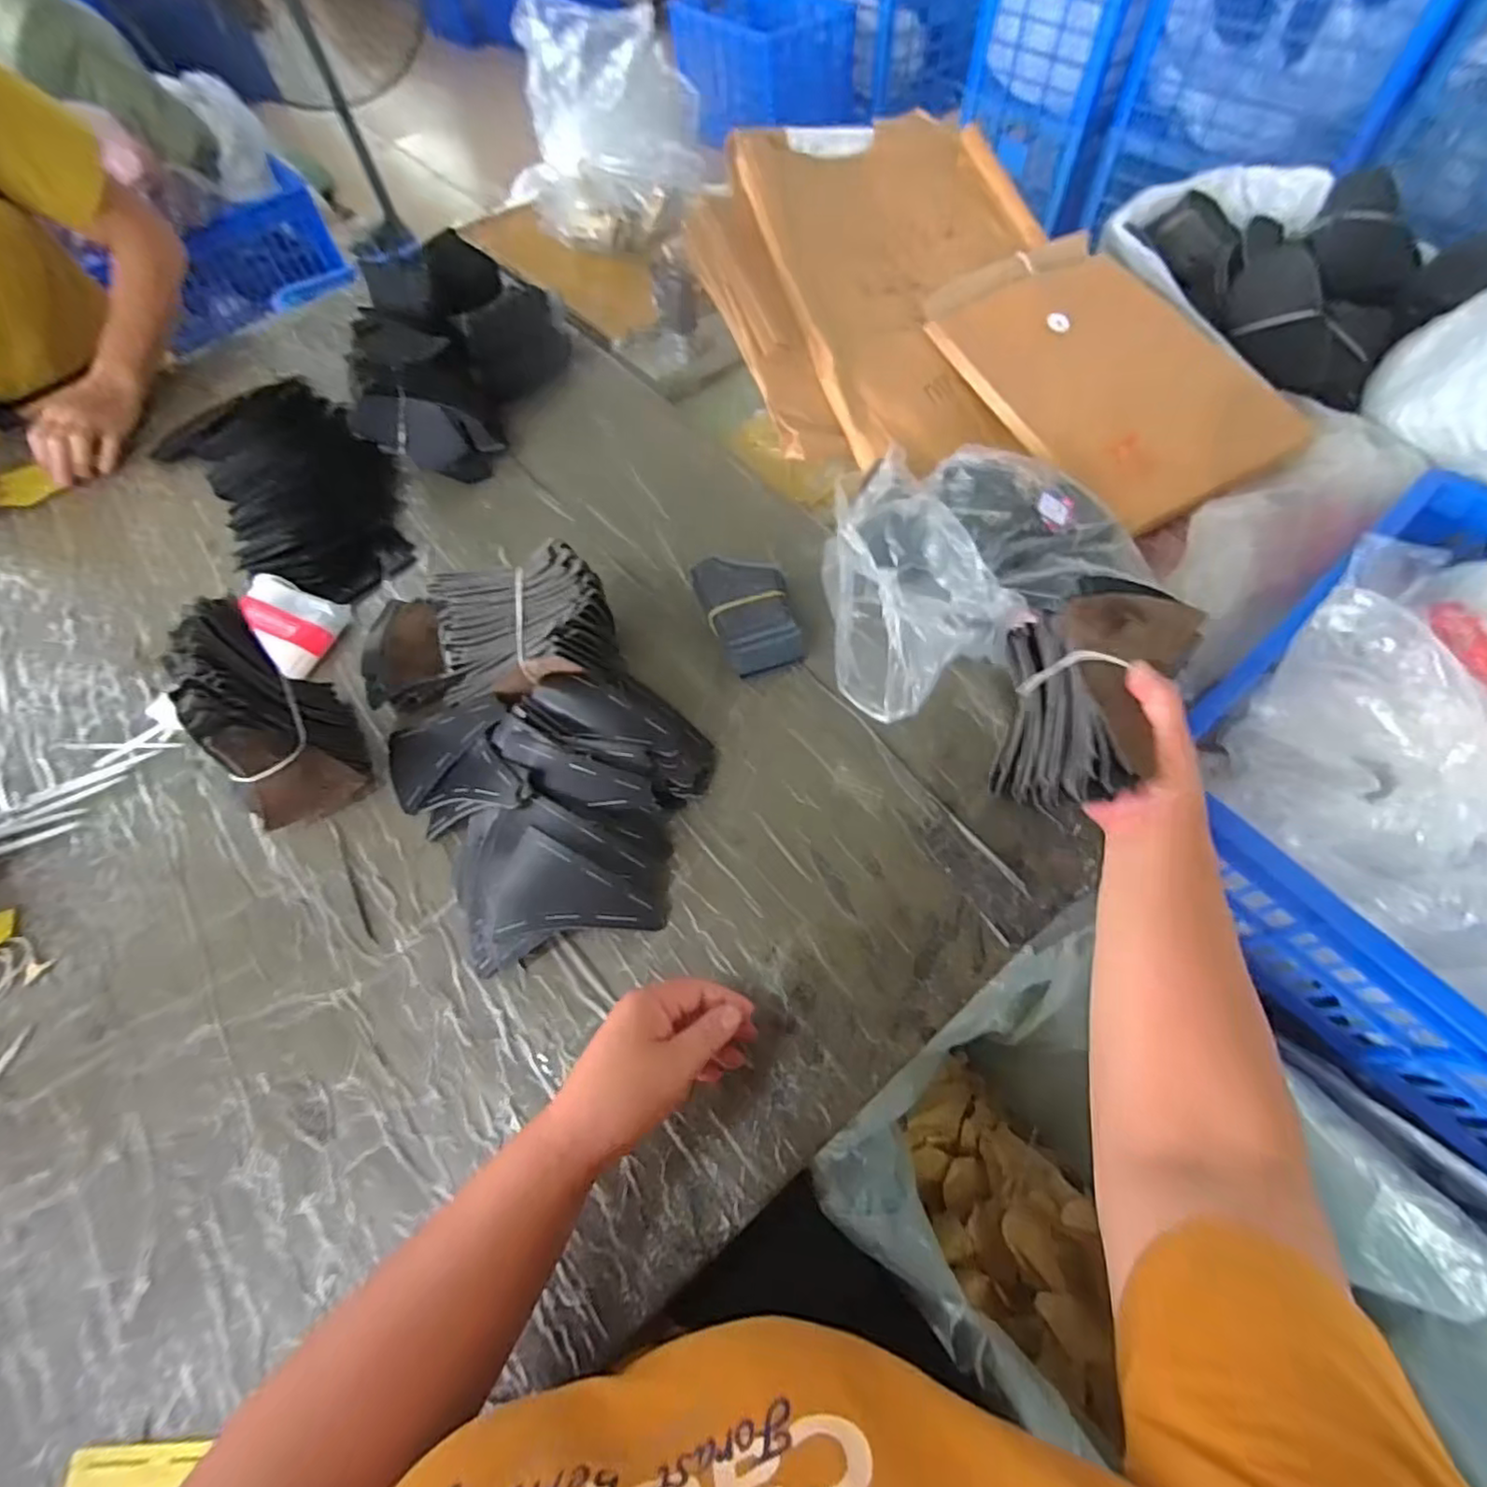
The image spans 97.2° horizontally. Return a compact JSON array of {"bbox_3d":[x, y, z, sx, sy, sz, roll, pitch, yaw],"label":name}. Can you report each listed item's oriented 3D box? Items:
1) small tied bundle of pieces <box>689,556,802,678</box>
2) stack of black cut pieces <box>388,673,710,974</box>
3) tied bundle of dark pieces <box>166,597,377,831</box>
[{"bbox_3d":[0.006,-0.117,0.605,0.074,0.051,0.115,-19,62,-8],"label":"small tied bundle of pieces"},{"bbox_3d":[-0.168,0.057,0.522,0.280,0.056,0.219,-5,61,0],"label":"stack of black cut pieces"},{"bbox_3d":[-0.402,-0.026,0.537,0.094,0.144,0.148,-26,63,-11],"label":"tied bundle of dark pieces"}]

